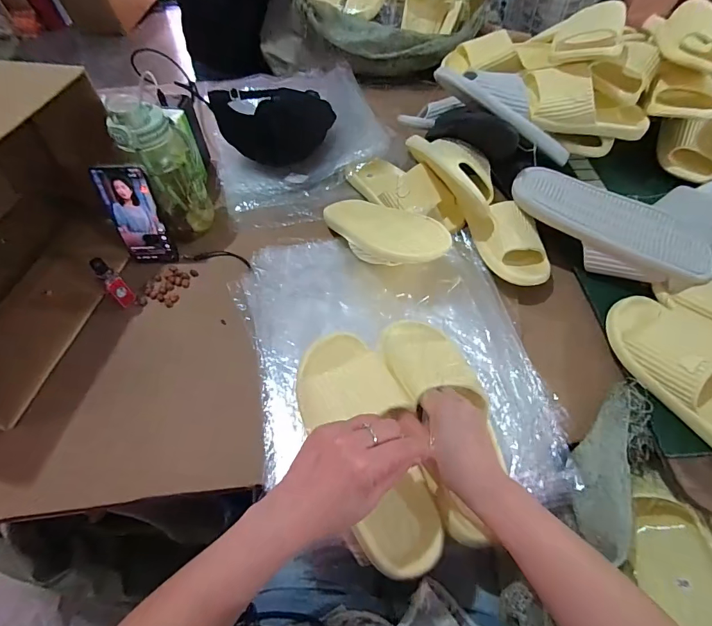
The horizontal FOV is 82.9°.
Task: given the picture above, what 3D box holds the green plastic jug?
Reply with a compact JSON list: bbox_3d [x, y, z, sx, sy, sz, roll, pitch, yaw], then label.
[{"bbox_3d":[-0.274,-0.205,0.595,0.086,0.207,0.079,-21,57,-11],"label":"green plastic jug"}]

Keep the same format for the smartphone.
[{"bbox_3d":[-0.315,-0.133,0.590,0.068,0.170,0.014,-1,48,-4],"label":"smartphone"}]

